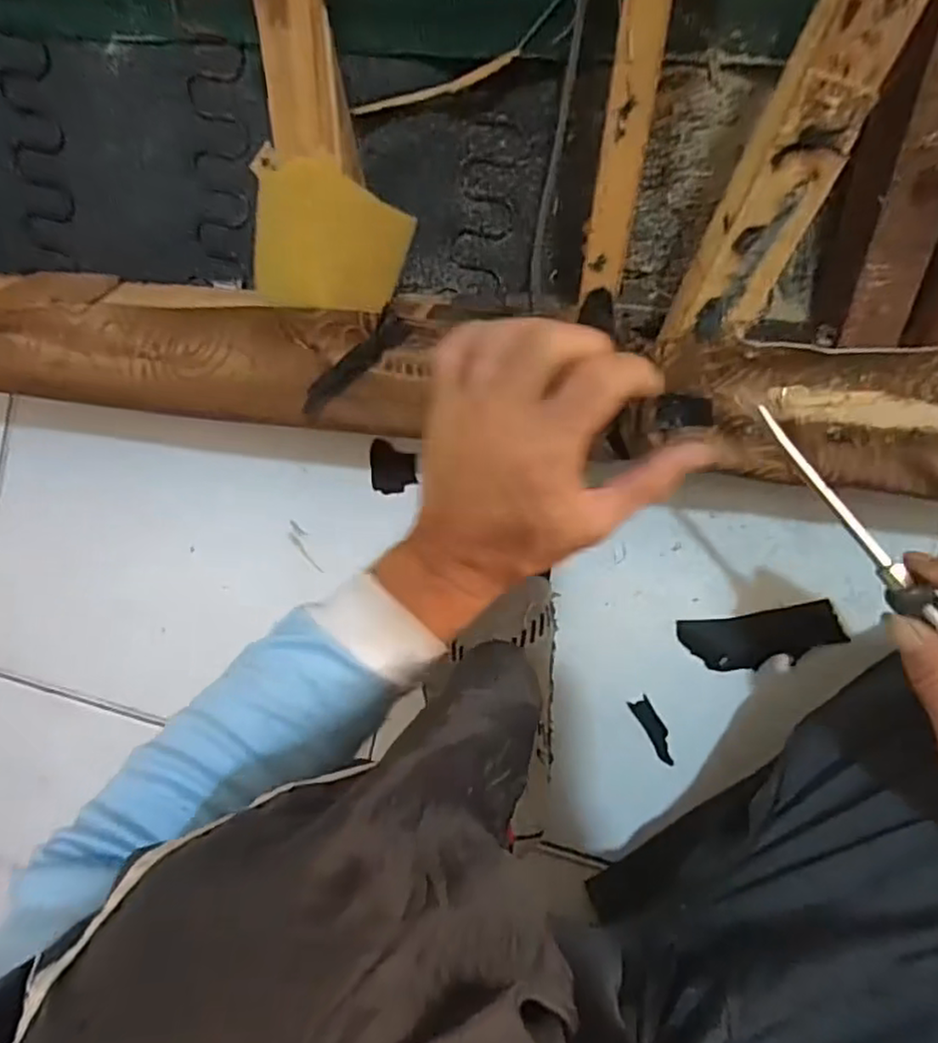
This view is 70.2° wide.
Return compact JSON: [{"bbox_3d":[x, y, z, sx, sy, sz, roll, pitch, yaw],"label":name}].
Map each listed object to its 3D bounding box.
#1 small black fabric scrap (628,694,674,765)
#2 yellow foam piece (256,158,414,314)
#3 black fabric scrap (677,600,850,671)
[{"bbox_3d":[0.154,0.173,0.554,0.016,0.007,0.057,-31,89,9],"label":"small black fabric scrap"},{"bbox_3d":[-0.072,-0.147,0.353,0.077,0.015,0.073,7,126,-17],"label":"yellow foam piece"},{"bbox_3d":[0.231,0.094,0.529,0.120,0.020,0.044,-12,92,8],"label":"black fabric scrap"}]

